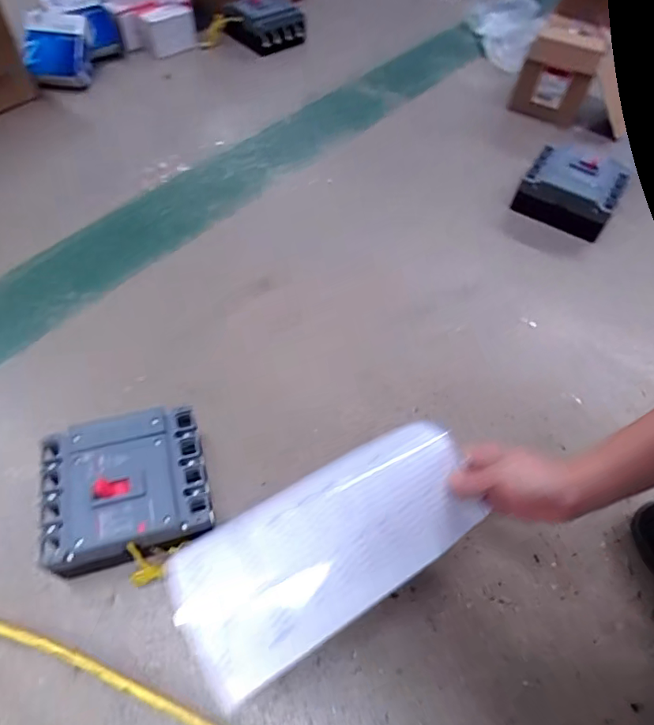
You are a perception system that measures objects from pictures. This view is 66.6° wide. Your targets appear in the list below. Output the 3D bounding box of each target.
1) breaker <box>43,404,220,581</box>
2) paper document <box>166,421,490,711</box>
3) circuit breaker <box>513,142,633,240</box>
[{"bbox_3d":[-0.221,0.139,0.555,0.165,0.079,0.146,-13,58,-12],"label":"breaker"},{"bbox_3d":[0.006,0.166,0.484,0.300,0.038,0.139,-28,62,-20],"label":"paper document"},{"bbox_3d":[0.442,-0.318,0.901,0.158,0.079,0.140,28,59,15],"label":"circuit breaker"}]

